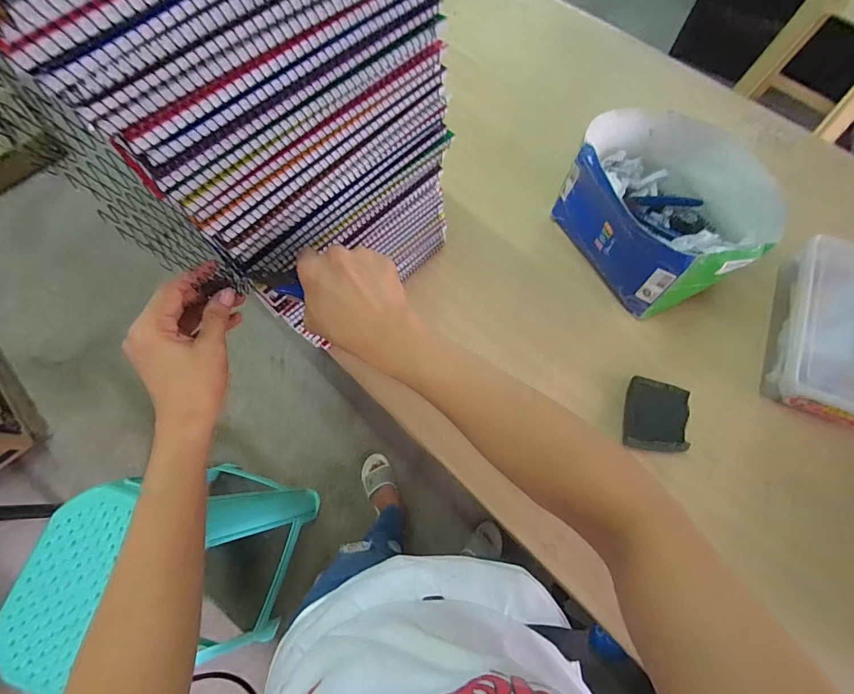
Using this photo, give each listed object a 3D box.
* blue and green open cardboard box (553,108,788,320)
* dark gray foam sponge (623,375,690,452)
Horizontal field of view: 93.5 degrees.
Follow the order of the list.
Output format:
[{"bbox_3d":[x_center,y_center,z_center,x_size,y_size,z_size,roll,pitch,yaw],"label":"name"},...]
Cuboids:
[{"bbox_3d":[0.310,-0.184,0.545,0.187,0.137,0.246,-20,71,-5],"label":"blue and green open cardboard box"},{"bbox_3d":[0.284,0.087,0.496,0.067,0.027,0.088,15,72,7],"label":"dark gray foam sponge"}]

